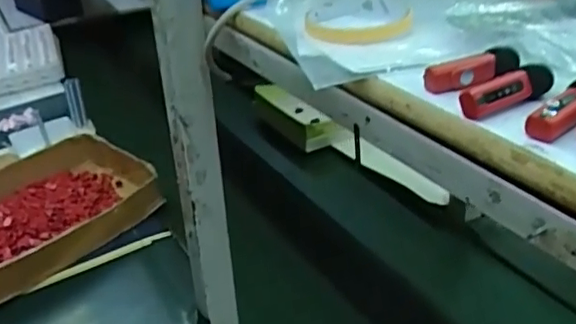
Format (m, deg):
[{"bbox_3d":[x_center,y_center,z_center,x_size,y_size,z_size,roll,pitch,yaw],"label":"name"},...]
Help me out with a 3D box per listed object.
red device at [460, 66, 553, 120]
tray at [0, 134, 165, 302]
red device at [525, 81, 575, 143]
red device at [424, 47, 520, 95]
[{"bbox_3d":[0.121,-0.039,0.327,0.064,0.016,0.011,-18,34,-25],"label":"red device"},{"bbox_3d":[-0.432,0.085,1.036,0.358,0.094,0.295,-25,37,-34],"label":"tray"},{"bbox_3d":[0.147,-0.028,0.307,0.061,0.016,0.018,-26,38,-35],"label":"red device"},{"bbox_3d":[0.112,-0.056,0.358,0.068,0.016,0.011,-17,33,-24],"label":"red device"}]

